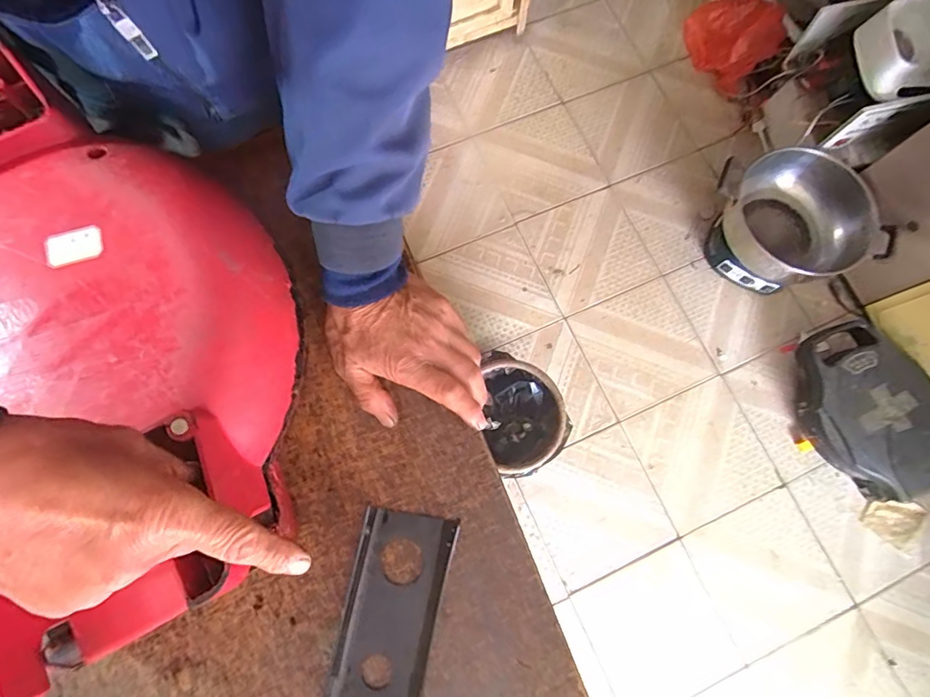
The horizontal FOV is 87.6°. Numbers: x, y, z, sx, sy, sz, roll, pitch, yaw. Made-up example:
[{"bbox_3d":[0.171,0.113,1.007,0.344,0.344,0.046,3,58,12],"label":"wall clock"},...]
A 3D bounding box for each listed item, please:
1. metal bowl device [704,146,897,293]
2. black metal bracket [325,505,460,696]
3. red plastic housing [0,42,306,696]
[{"bbox_3d":[0.809,-0.318,1.240,0.314,0.188,0.350,-19,75,-7],"label":"metal bowl device"},{"bbox_3d":[-0.055,0.201,0.359,0.073,0.031,0.149,11,76,1],"label":"black metal bracket"},{"bbox_3d":[-0.280,-0.008,0.330,0.292,0.085,0.407,-28,76,-9],"label":"red plastic housing"}]

